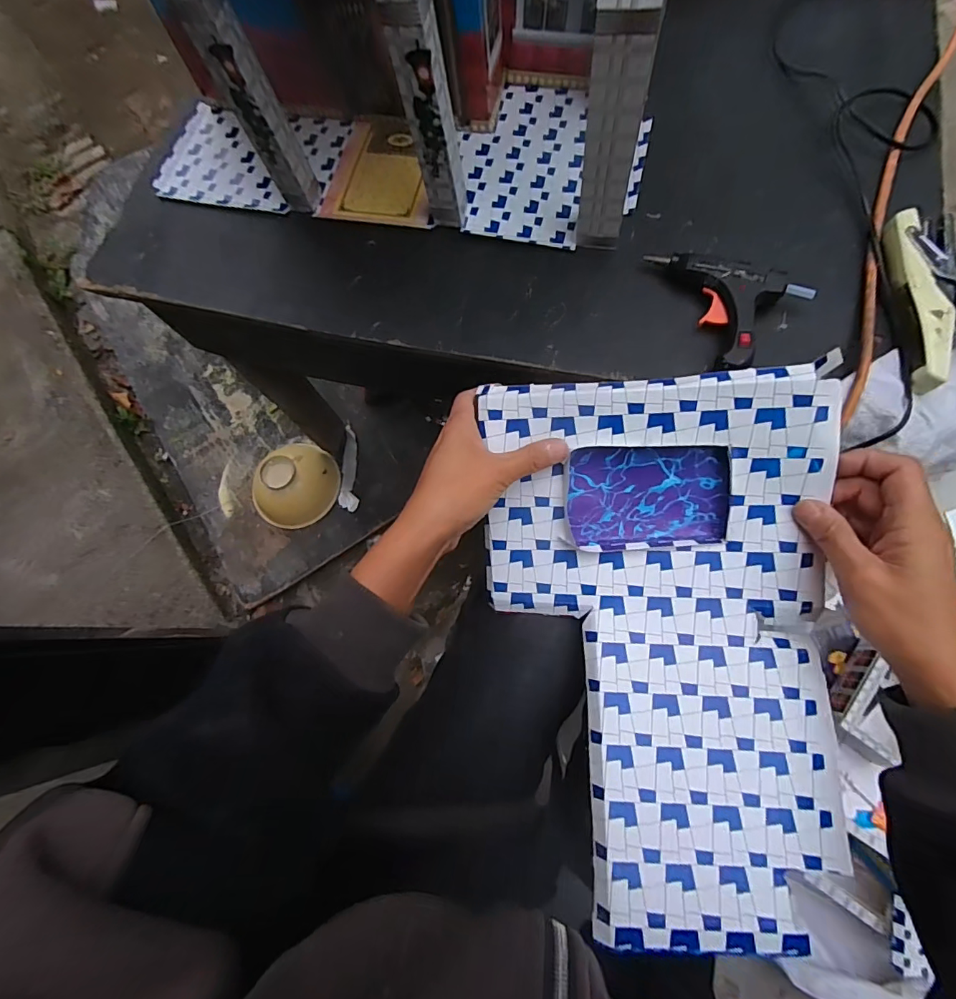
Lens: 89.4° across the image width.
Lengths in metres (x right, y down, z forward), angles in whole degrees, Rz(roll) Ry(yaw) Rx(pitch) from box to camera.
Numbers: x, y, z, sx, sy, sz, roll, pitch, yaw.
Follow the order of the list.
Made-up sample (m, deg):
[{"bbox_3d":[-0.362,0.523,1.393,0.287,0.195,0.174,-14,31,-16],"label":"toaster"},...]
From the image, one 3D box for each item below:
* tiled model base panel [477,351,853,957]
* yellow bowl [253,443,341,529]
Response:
[{"bbox_3d":[0.123,0.093,0.342,0.231,0.059,0.361,-1,85,11],"label":"tiled model base panel"},{"bbox_3d":[-0.370,-0.033,0.970,0.159,0.082,0.168,-1,75,4],"label":"yellow bowl"}]

